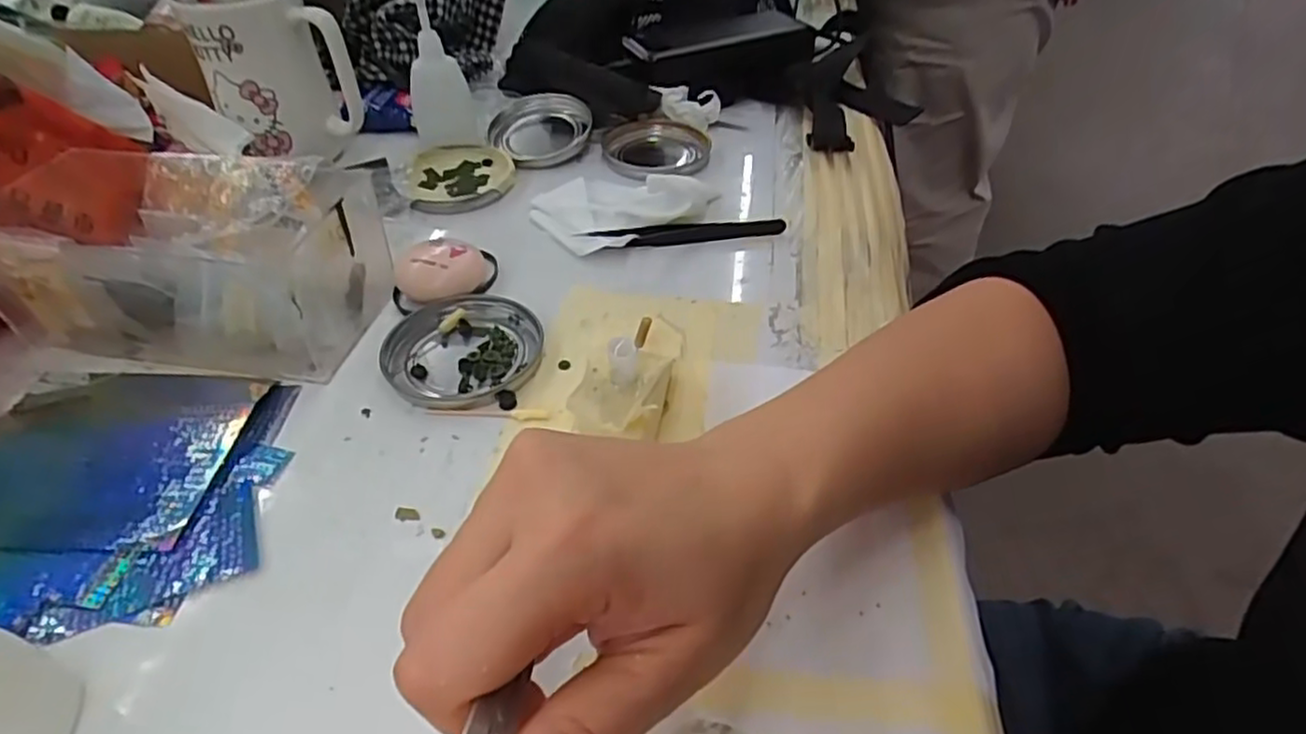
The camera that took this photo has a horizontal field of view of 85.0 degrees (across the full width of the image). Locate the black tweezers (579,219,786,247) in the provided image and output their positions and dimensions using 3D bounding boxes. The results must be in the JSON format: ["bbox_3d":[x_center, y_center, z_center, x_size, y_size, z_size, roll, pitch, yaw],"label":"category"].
[{"bbox_3d":[0.020,-0.085,0.445,0.123,0.010,0.017,-5,43,-6],"label":"black tweezers"}]

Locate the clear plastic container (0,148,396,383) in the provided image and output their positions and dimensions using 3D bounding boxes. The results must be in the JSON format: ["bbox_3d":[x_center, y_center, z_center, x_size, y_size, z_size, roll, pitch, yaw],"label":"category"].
[{"bbox_3d":[-0.240,-0.057,0.372,0.178,0.073,0.105,8,43,8],"label":"clear plastic container"}]

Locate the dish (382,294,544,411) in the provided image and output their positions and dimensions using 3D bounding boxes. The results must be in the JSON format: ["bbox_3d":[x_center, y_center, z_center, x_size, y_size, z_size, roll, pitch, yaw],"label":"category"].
[{"bbox_3d":[-0.097,-0.010,0.365,0.079,0.010,0.075,0,43,0],"label":"dish"}]

